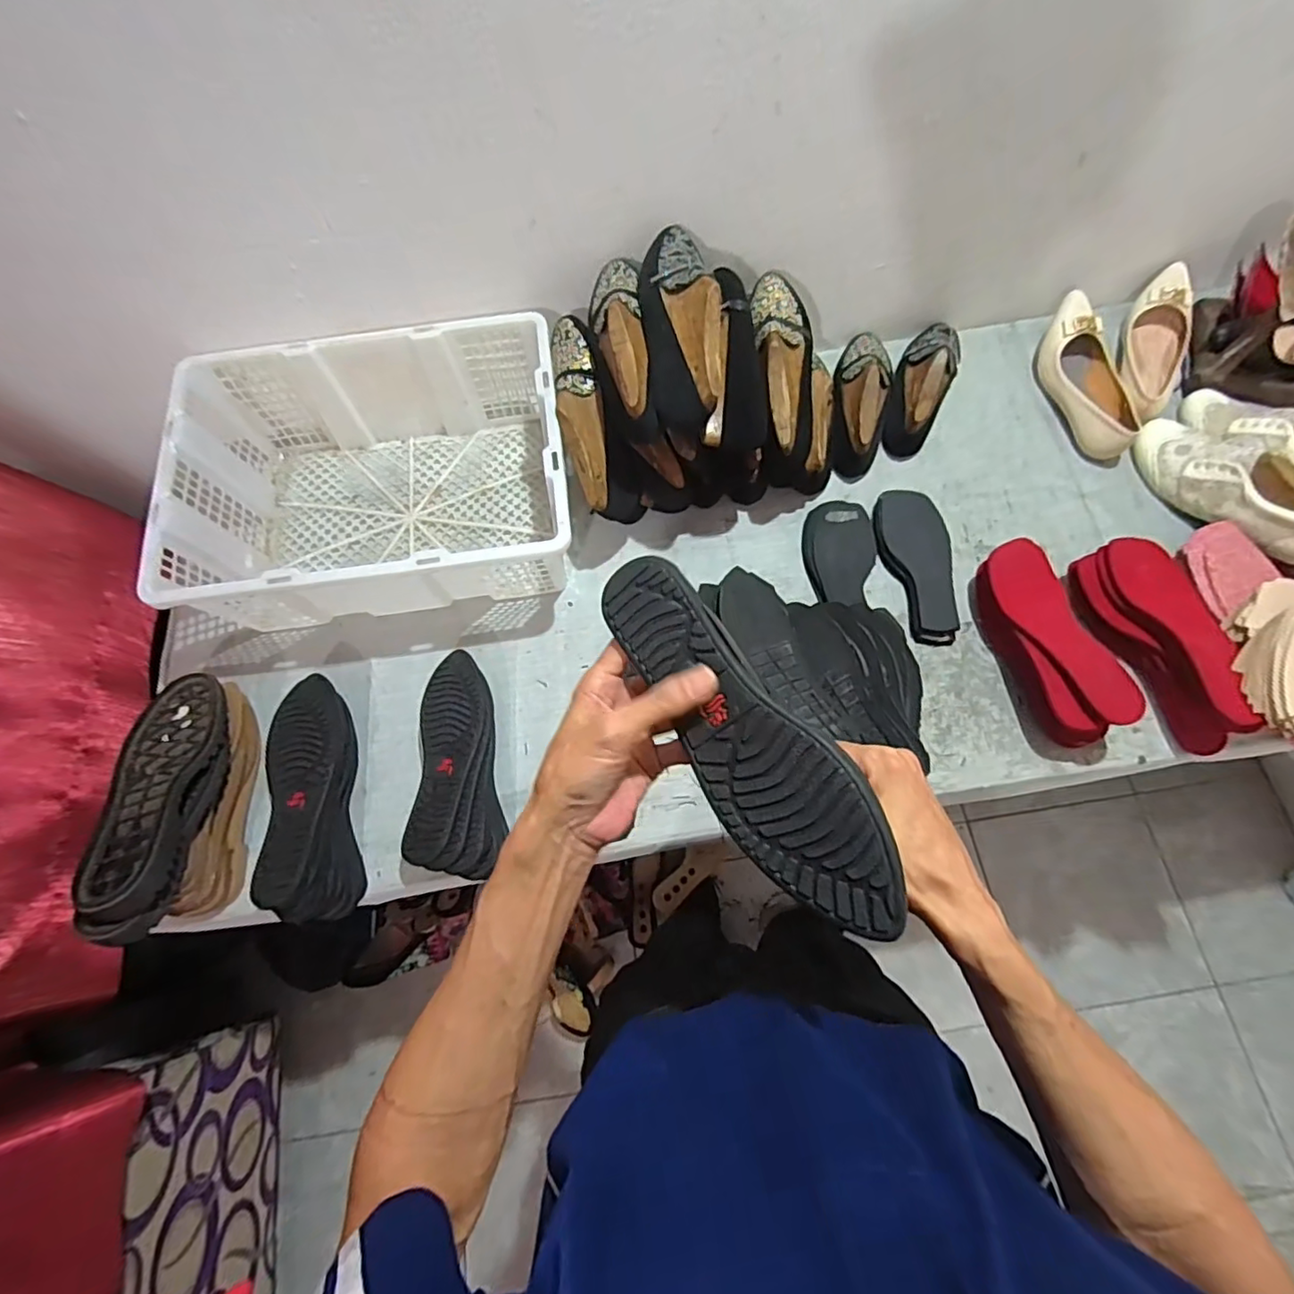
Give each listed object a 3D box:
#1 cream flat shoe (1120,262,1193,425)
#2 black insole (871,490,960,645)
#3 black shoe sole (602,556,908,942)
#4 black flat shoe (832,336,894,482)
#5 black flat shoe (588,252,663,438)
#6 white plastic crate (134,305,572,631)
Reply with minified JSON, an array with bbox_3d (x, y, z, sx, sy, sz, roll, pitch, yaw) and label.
[{"bbox_3d":[0.735,-0.426,0.854,0.086,0.057,0.263,17,72,9],"label":"cream flat shoe"},{"bbox_3d":[0.357,-0.110,0.788,0.083,0.026,0.218,-6,70,1],"label":"black insole"},{"bbox_3d":[0.054,0.050,0.346,0.066,0.031,0.239,-31,71,-8],"label":"black shoe sole"},{"bbox_3d":[0.309,-0.360,0.852,0.078,0.075,0.238,10,71,6],"label":"black flat shoe"},{"bbox_3d":[-0.031,-0.352,0.691,0.063,0.083,0.239,-7,70,0],"label":"black flat shoe"},{"bbox_3d":[-0.336,-0.211,0.782,0.470,0.171,0.346,-10,70,-1],"label":"white plastic crate"}]

